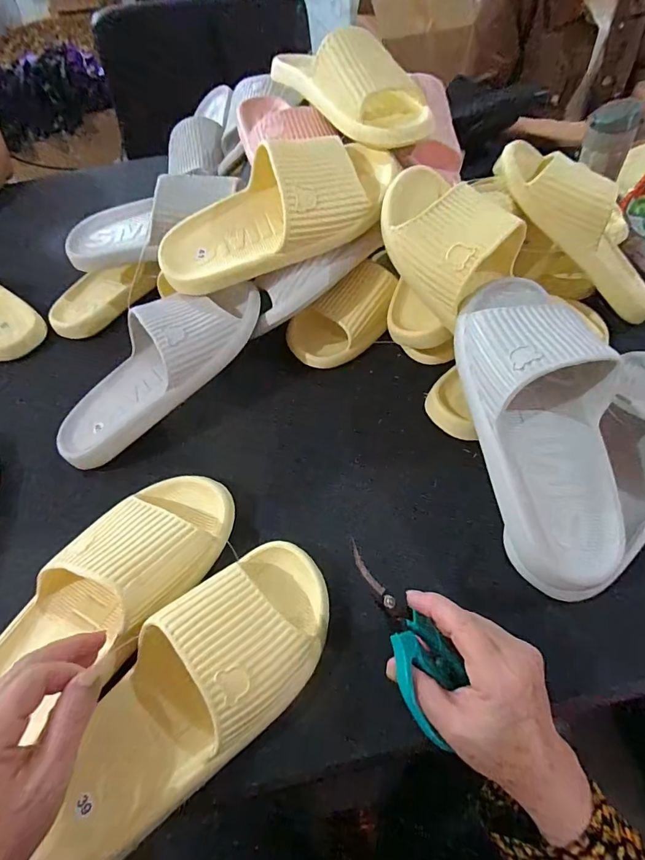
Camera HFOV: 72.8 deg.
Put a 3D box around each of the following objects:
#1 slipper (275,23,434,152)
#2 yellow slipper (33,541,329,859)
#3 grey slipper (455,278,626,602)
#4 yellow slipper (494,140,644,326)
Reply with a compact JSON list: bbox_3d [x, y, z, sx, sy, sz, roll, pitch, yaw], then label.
[{"bbox_3d":[0.032,-0.406,0.492,0.091,0.064,0.266,-26,57,-14],"label":"slipper"},{"bbox_3d":[-0.087,0.176,0.305,0.098,0.060,0.224,34,70,24],"label":"yellow slipper"},{"bbox_3d":[0.184,-0.015,0.360,0.114,0.075,0.290,-5,74,0],"label":"grey slipper"},{"bbox_3d":[0.294,-0.226,0.472,0.237,0.065,0.091,37,57,-18],"label":"yellow slipper"}]

